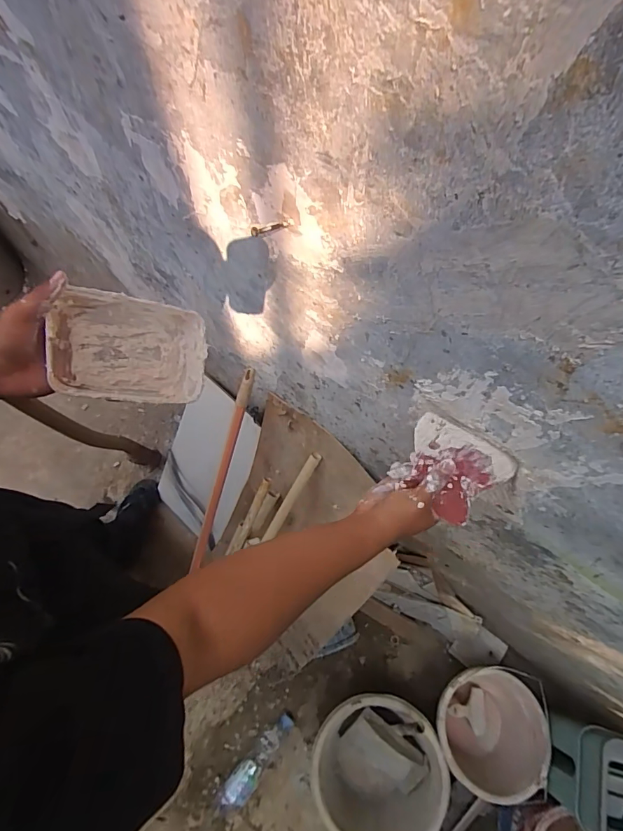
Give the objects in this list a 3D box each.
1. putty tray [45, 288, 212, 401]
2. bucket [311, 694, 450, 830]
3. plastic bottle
[{"bbox_3d":[-0.211,-0.076,0.517,0.167,0.037,0.116,2,92,-38],"label":"putty tray"},{"bbox_3d":[0.151,0.814,1.031,0.279,0.242,0.280,0,66,1],"label":"bucket"},{"bbox_3d":[-0.145,0.880,1.102,0.059,0.062,0.267,40,73,17],"label":"plastic bottle"}]

